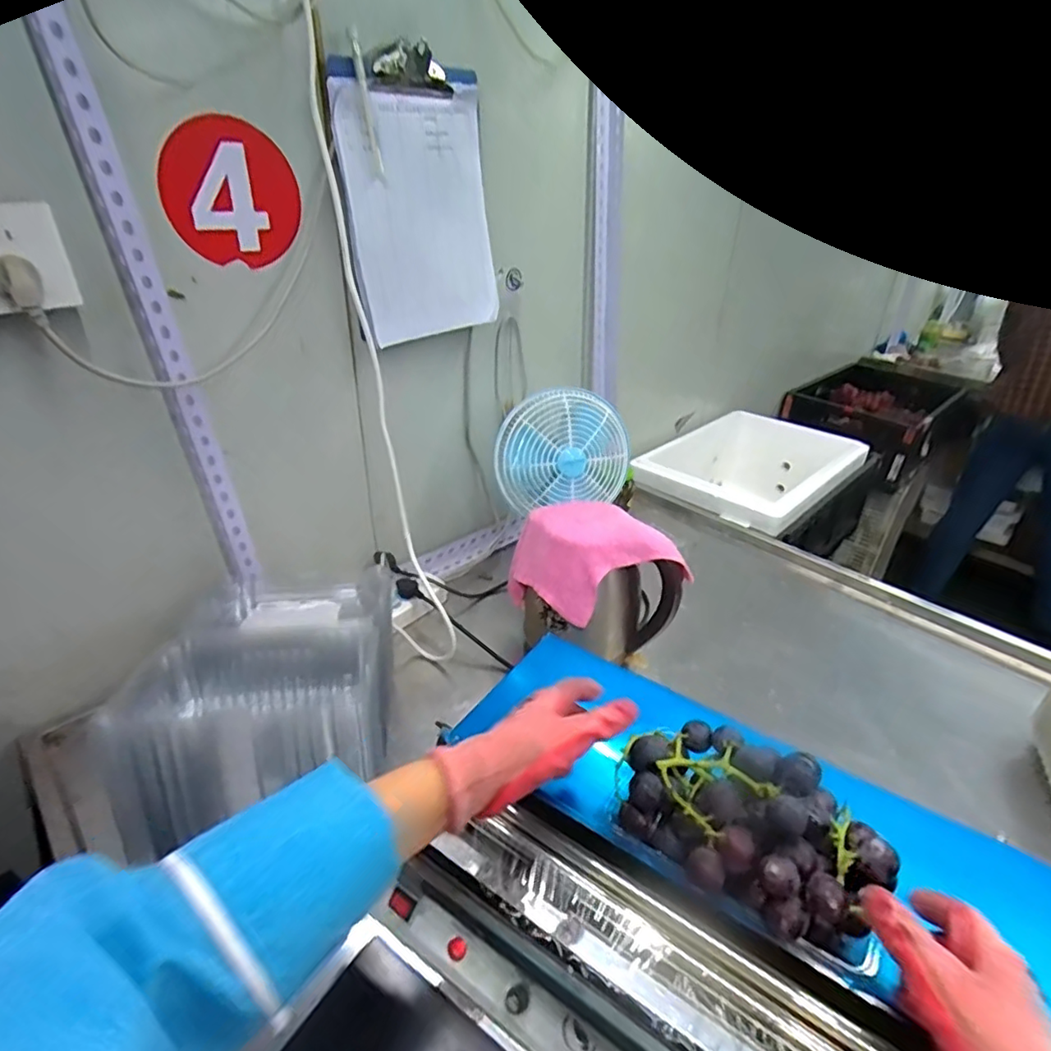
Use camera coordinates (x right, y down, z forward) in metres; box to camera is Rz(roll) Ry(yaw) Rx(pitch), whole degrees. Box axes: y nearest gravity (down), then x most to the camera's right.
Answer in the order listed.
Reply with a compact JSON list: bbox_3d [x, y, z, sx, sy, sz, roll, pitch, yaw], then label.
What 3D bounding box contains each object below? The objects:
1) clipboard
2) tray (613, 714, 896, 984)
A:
[{"bbox_3d":[-0.130,-0.389,0.736,0.020,0.308,0.221,29,49,35],"label":"clipboard"},{"bbox_3d":[0.150,0.201,0.404,0.170,0.060,0.107,18,34,26],"label":"tray"}]

